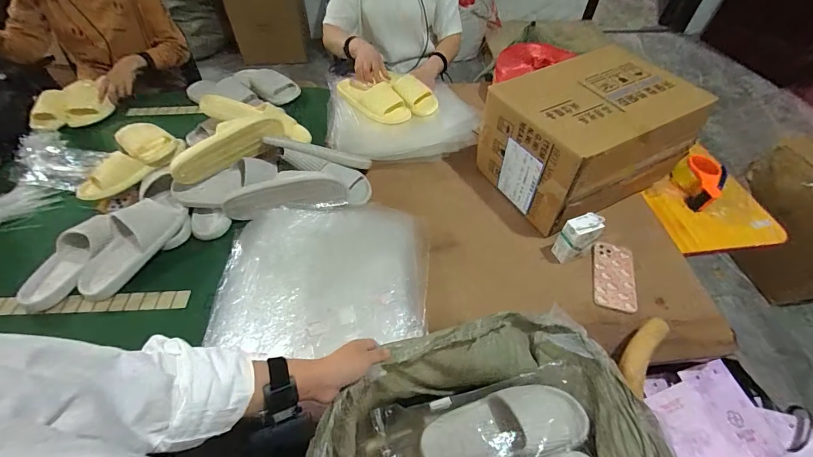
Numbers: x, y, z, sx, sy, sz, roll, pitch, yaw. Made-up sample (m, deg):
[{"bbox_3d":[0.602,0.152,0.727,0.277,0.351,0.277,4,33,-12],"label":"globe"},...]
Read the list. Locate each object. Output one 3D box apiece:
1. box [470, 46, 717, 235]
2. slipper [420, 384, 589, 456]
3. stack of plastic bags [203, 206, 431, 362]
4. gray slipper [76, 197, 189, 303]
[{"bbox_3d":[0.402,-0.212,0.883,0.355,0.263,0.311,-27,57,-21],"label":"box"},{"bbox_3d":[0.159,0.319,0.600,0.267,0.076,0.103,-11,53,-10],"label":"slipper"},{"bbox_3d":[-0.163,0.091,0.771,0.409,0.033,0.330,-1,52,-3],"label":"stack of plastic bags"},{"bbox_3d":[-0.582,0.031,0.783,0.108,0.066,0.242,23,55,16],"label":"gray slipper"}]

